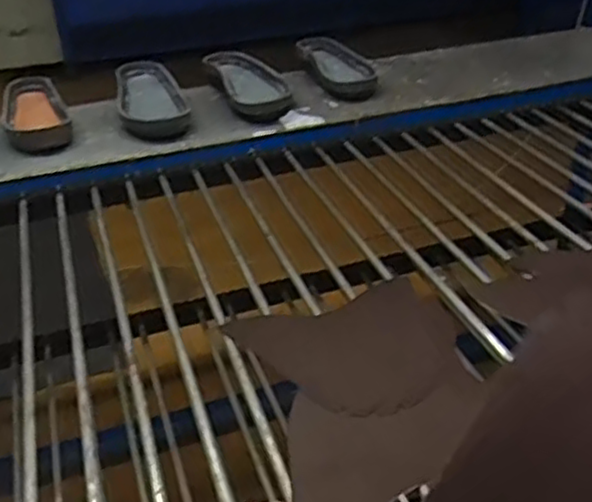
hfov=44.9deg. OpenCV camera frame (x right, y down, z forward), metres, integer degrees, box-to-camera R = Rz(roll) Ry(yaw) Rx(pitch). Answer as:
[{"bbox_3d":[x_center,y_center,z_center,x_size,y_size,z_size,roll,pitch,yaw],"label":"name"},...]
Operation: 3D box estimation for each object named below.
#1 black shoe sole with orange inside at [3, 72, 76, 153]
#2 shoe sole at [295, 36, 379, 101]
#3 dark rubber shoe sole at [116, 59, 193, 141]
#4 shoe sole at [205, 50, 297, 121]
[{"bbox_3d":[-0.489,-0.261,1.338,0.115,0.053,0.249,-15,33,-19],"label":"black shoe sole with orange inside"},{"bbox_3d":[0.092,-0.380,1.489,0.130,0.060,0.256,-13,33,-17],"label":"shoe sole"},{"bbox_3d":[-0.282,-0.302,1.393,0.131,0.048,0.280,-9,32,-10],"label":"dark rubber shoe sole"},{"bbox_3d":[-0.095,-0.335,1.434,0.129,0.056,0.259,-12,33,-15],"label":"shoe sole"}]

